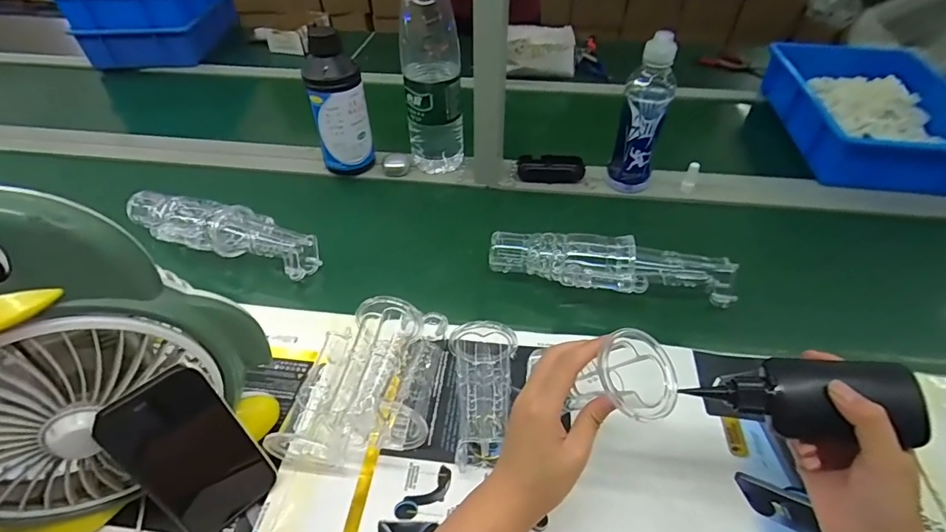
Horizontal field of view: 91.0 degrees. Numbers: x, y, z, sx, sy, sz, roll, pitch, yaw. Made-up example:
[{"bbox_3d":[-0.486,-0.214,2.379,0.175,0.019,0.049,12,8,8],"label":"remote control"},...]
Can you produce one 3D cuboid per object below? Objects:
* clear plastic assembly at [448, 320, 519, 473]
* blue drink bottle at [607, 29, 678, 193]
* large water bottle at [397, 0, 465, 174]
[{"bbox_3d":[0.009,0.127,0.470,0.066,0.049,0.143,2,45,2],"label":"clear plastic assembly"},{"bbox_3d":[0.261,-0.222,0.713,0.066,0.244,0.058,19,48,18],"label":"blue drink bottle"},{"bbox_3d":[-0.060,-0.294,0.724,0.077,0.318,0.087,29,52,26],"label":"large water bottle"}]

